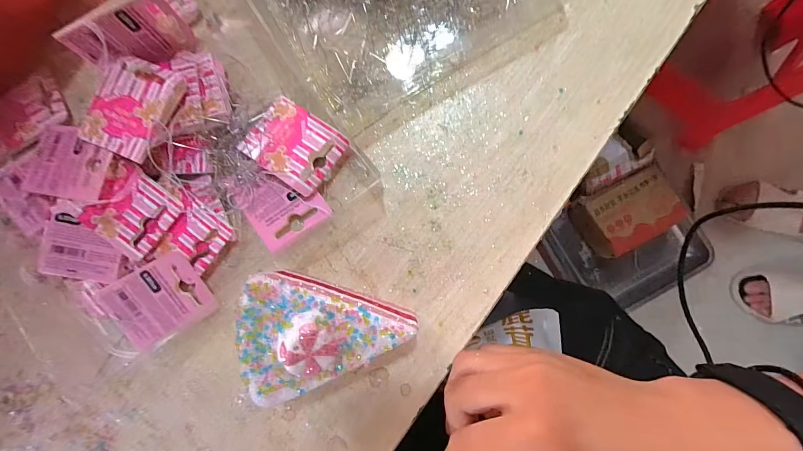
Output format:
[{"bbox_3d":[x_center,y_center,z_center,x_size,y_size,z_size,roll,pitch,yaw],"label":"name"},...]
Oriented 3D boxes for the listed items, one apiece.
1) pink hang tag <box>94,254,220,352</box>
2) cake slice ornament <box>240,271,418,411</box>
[{"bbox_3d":[-0.150,0.047,0.219,0.058,0.007,0.044,-31,104,-1],"label":"pink hang tag"},{"bbox_3d":[-0.038,0.061,0.190,0.082,0.066,0.057,12,87,3],"label":"cake slice ornament"}]

